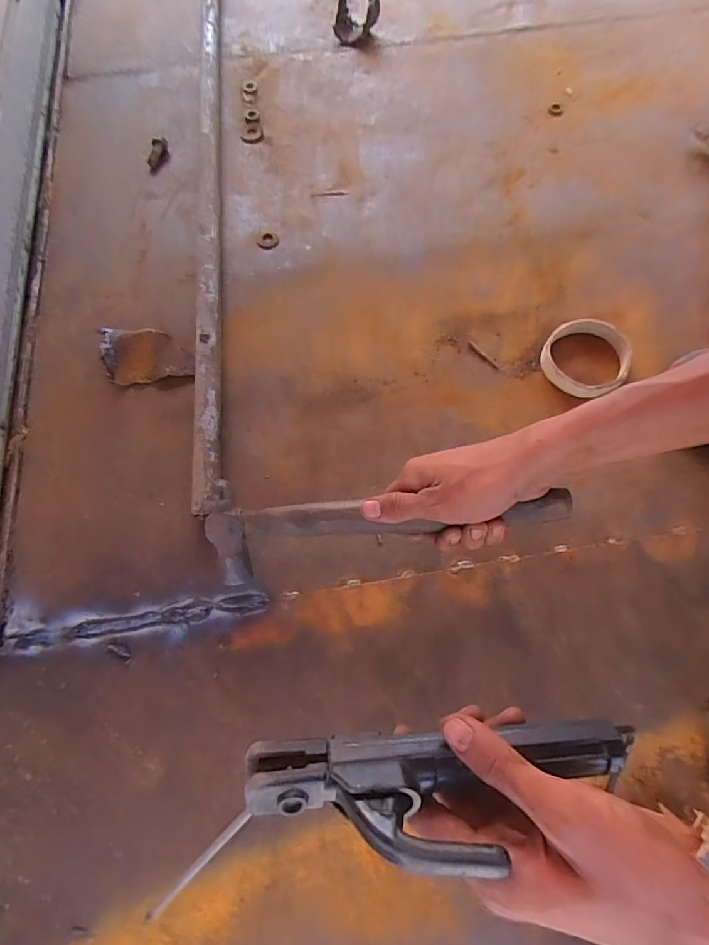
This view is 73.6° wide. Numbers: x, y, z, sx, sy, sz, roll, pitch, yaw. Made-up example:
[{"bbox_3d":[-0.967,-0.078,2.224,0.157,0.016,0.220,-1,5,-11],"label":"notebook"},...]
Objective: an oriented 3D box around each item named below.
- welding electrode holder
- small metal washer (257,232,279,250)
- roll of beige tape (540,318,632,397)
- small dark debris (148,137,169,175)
[{"bbox_3d":[0.049,0.153,0.229,0.196,0.038,0.051,0,68,-9],"label":"welding electrode holder"},{"bbox_3d":[-0.105,-0.282,0.576,0.026,0.004,0.025,1,68,0],"label":"small metal washer"},{"bbox_3d":[0.249,-0.125,0.511,0.085,0.020,0.090,0,68,0],"label":"roll of beige tape"},{"bbox_3d":[-0.260,-0.416,0.625,0.024,0.010,0.047,15,90,5],"label":"small dark debris"}]

